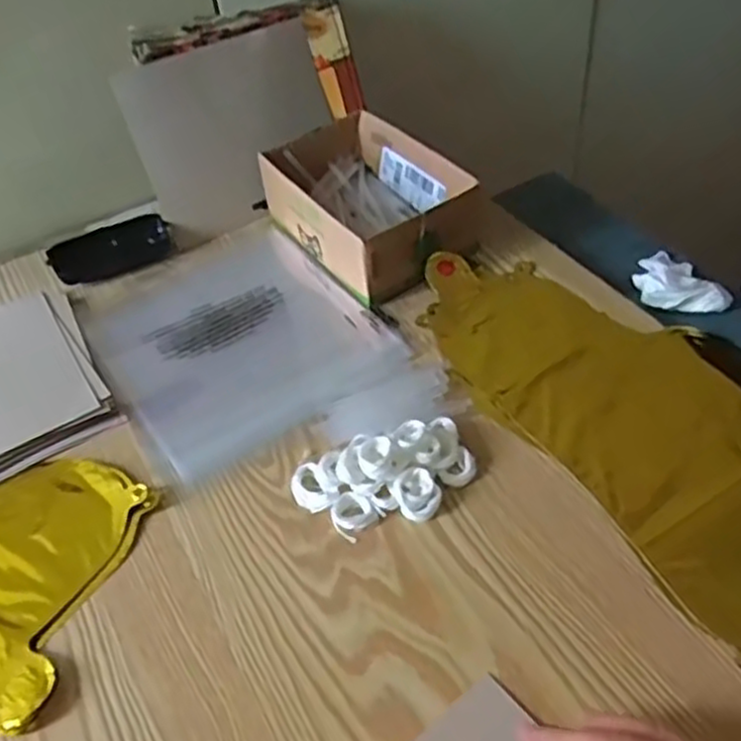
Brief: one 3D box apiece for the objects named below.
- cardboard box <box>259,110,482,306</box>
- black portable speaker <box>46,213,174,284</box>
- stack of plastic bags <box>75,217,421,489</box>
[{"bbox_3d":[-0.001,-0.158,0.699,0.141,0.061,0.192,-32,50,-23],"label":"cardboard box"},{"bbox_3d":[-0.247,-0.116,0.716,0.106,0.027,0.047,-30,49,-21],"label":"black portable speaker"},{"bbox_3d":[-0.119,-0.037,0.636,0.207,0.010,0.257,-31,50,-22],"label":"stack of plastic bags"}]

